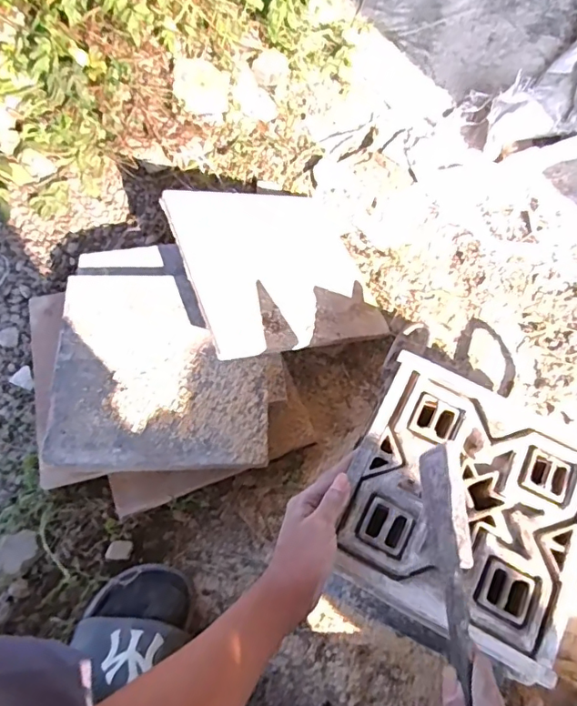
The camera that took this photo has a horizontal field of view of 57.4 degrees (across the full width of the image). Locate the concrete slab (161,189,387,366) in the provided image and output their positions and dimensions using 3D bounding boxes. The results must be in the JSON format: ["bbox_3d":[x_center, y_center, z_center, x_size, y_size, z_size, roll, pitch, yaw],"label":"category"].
[{"bbox_3d":[-0.011,-0.120,0.698,0.264,0.015,0.255,-9,62,-34],"label":"concrete slab"}]

